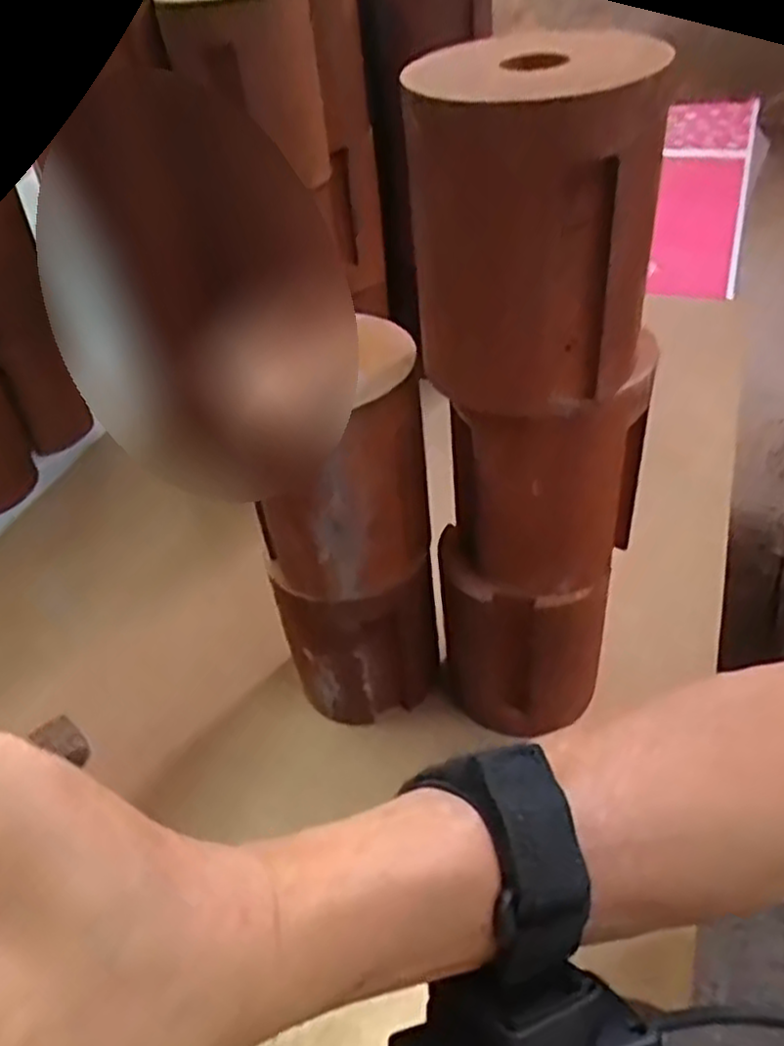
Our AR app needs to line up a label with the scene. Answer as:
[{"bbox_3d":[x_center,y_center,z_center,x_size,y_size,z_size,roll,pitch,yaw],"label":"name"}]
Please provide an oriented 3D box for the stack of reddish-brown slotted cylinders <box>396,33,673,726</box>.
[{"bbox_3d":[0.057,-0.023,0.312,0.071,0.290,0.069,29,52,31],"label":"stack of reddish-brown slotted cylinders"}]

